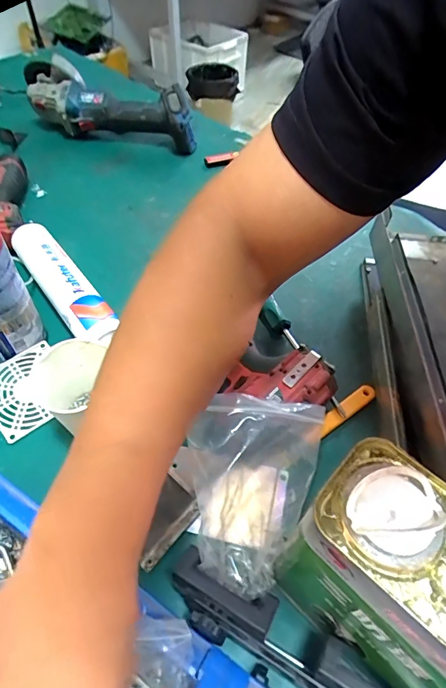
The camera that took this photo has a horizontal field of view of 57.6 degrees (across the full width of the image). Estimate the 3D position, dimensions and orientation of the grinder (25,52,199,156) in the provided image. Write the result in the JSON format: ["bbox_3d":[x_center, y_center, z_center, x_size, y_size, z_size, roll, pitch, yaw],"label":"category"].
[{"bbox_3d":[-0.201,-0.410,0.698,0.306,0.091,0.080,21,55,14],"label":"grinder"}]

